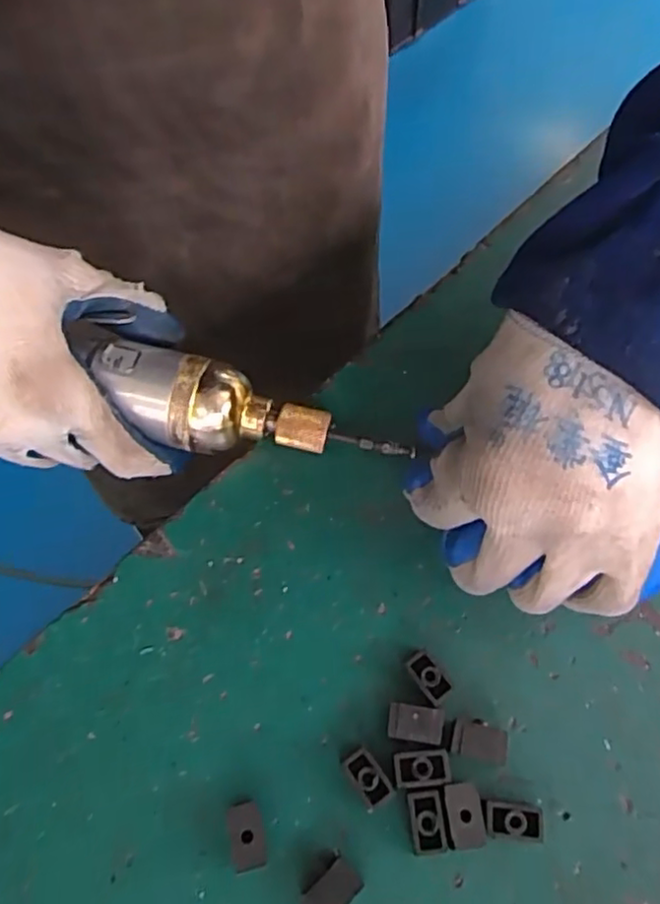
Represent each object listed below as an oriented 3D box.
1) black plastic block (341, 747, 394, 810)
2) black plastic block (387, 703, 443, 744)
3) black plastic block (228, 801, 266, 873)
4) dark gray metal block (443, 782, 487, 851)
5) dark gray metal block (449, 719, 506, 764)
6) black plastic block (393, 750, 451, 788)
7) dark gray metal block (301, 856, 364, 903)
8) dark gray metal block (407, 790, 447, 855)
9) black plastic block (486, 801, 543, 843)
[{"bbox_3d":[0.012,0.111,0.221,0.010,0.012,0.018,-34,66,-14],"label":"black plastic block"},{"bbox_3d":[0.030,0.096,0.228,0.018,0.011,0.011,6,63,6],"label":"black plastic block"},{"bbox_3d":[-0.027,0.127,0.214,0.011,0.011,0.019,-13,62,-4],"label":"black plastic block"},{"bbox_3d":[0.044,0.120,0.214,0.011,0.011,0.018,-6,62,0],"label":"dark gray metal block"},{"bbox_3d":[0.051,0.101,0.224,0.018,0.011,0.011,13,64,9],"label":"dark gray metal block"},{"bbox_3d":[0.031,0.108,0.221,0.018,0.011,0.010,-5,62,0],"label":"black plastic block"},{"bbox_3d":[0.000,0.139,0.206,0.018,0.013,0.012,-39,67,-16],"label":"dark gray metal block"},{"bbox_3d":[0.032,0.122,0.214,0.011,0.011,0.018,-5,62,0],"label":"dark gray metal block"},{"bbox_3d":[0.059,0.121,0.212,0.018,0.011,0.010,5,63,5],"label":"black plastic block"}]

